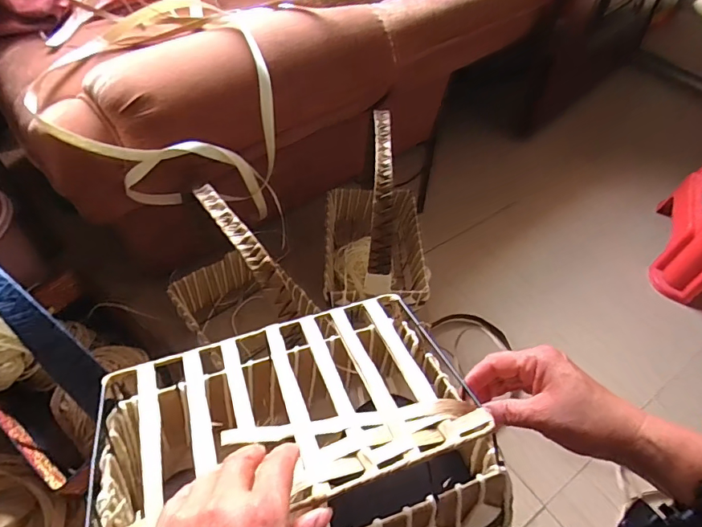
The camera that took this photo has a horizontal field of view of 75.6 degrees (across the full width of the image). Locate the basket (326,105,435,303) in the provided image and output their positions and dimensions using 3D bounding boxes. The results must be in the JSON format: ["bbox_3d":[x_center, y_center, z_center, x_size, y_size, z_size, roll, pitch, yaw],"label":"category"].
[{"bbox_3d":[0.054,-0.102,1.043,0.231,0.430,0.387,-1,48,2],"label":"basket"}]

